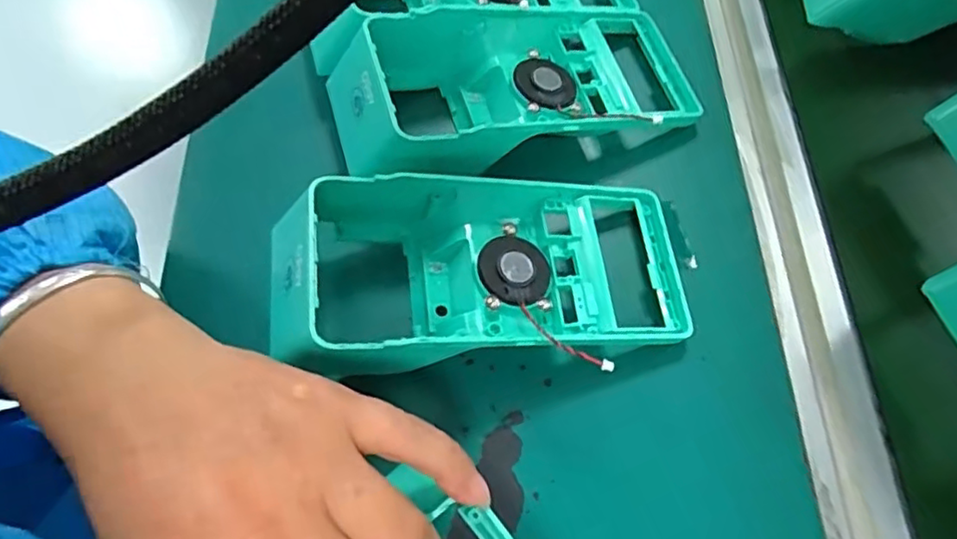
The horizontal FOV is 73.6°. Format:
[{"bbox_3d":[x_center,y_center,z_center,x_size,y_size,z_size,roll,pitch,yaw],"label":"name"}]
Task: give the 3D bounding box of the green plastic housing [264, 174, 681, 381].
[{"bbox_3d":[0.002,0.000,0.289,0.189,0.045,0.087,-7,66,-5],"label":"green plastic housing"}]

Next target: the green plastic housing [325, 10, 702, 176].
[{"bbox_3d":[0.021,-0.096,0.331,0.192,0.050,0.089,-15,67,-8],"label":"green plastic housing"}]

